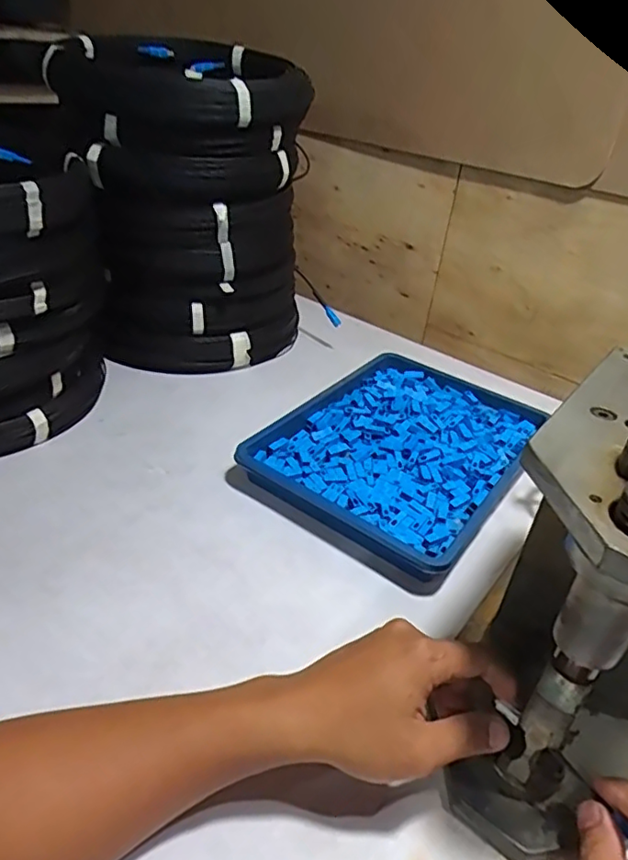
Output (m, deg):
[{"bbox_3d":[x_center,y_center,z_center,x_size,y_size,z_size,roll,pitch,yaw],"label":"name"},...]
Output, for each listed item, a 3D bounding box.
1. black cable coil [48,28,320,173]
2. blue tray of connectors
[{"bbox_3d":[-0.165,-0.403,0.714,0.288,0.099,0.290,-7,36,-20],"label":"black cable coil"},{"bbox_3d":[0.101,0.015,0.661,0.243,0.033,0.315,26,38,26],"label":"blue tray of connectors"}]

